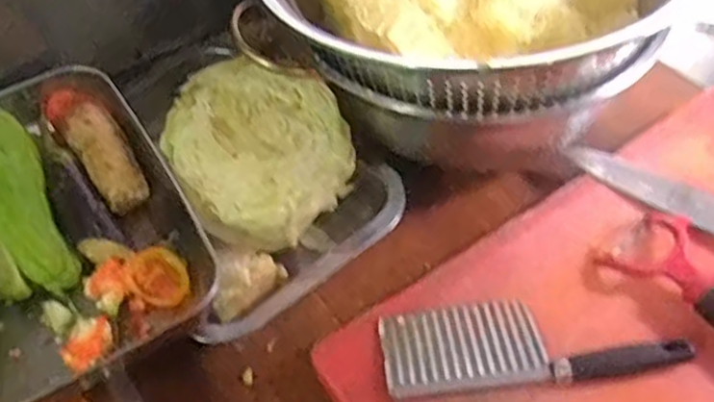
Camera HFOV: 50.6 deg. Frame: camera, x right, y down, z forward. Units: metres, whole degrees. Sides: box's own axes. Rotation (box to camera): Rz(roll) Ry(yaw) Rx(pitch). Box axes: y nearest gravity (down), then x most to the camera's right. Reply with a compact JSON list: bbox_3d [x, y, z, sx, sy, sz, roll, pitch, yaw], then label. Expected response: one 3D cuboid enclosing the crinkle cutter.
[{"bbox_3d":[0.109,0.088,0.475,0.182,0.018,0.056,-4,58,-3],"label":"crinkle cutter"}]

